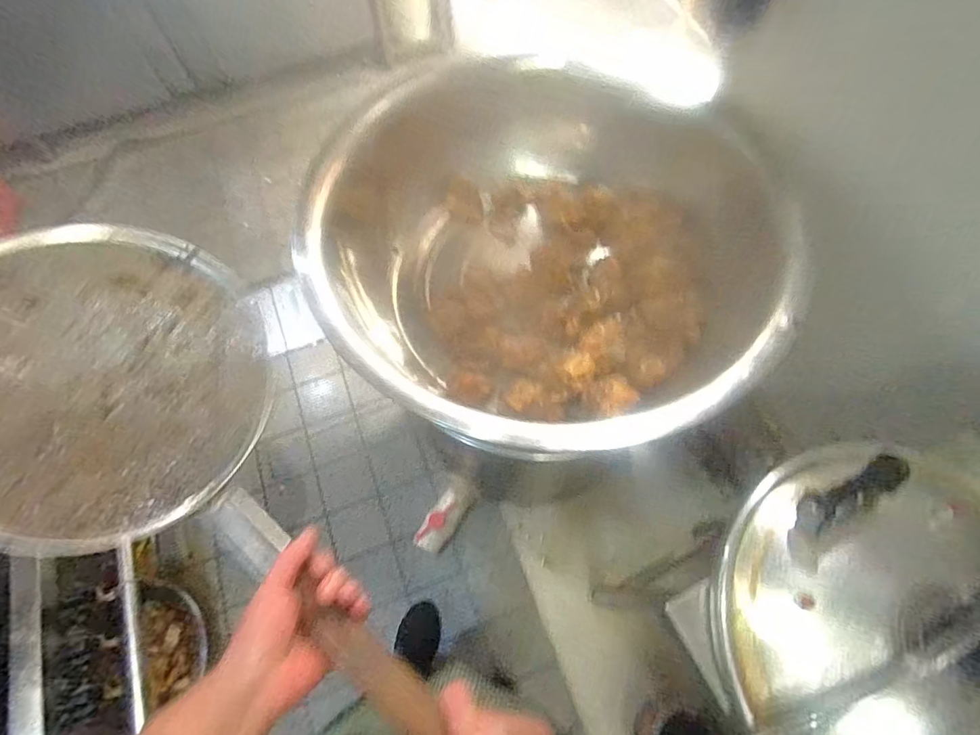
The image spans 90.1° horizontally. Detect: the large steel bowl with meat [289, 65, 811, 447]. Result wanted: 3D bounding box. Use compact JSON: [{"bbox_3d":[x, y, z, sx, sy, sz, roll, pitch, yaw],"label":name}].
[{"bbox_3d":[0.072,-0.189,0.831,0.645,0.222,0.719,-35,69,-13],"label":"large steel bowl with meat"}]

